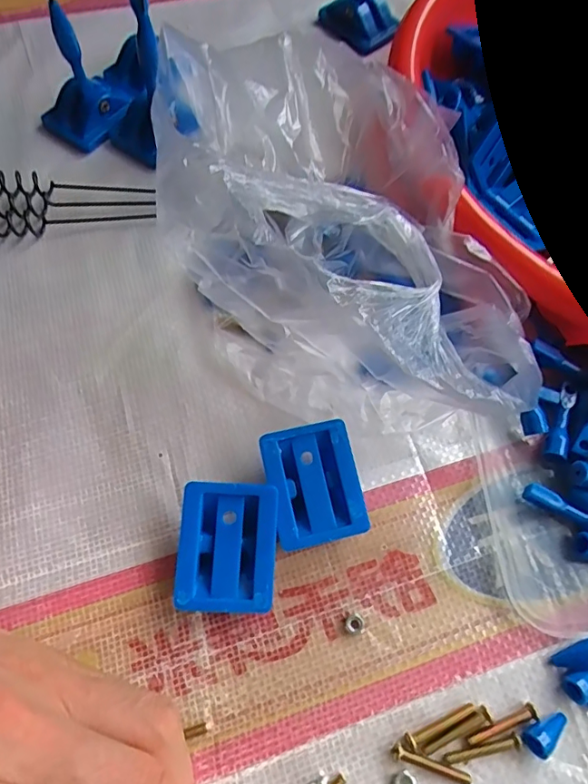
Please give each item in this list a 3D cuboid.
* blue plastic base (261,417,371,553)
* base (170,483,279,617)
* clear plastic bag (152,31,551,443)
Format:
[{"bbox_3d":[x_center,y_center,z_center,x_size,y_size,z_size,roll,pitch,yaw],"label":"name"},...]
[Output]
[{"bbox_3d":[0.008,0.037,0.203,0.034,0.019,0.043,-12,68,-7],"label":"blue plastic base"},{"bbox_3d":[-0.024,0.058,0.193,0.034,0.018,0.044,2,67,-1],"label":"base"},{"bbox_3d":[0.005,-0.083,0.224,0.117,0.073,0.234,-20,69,-10],"label":"clear plastic bag"}]

